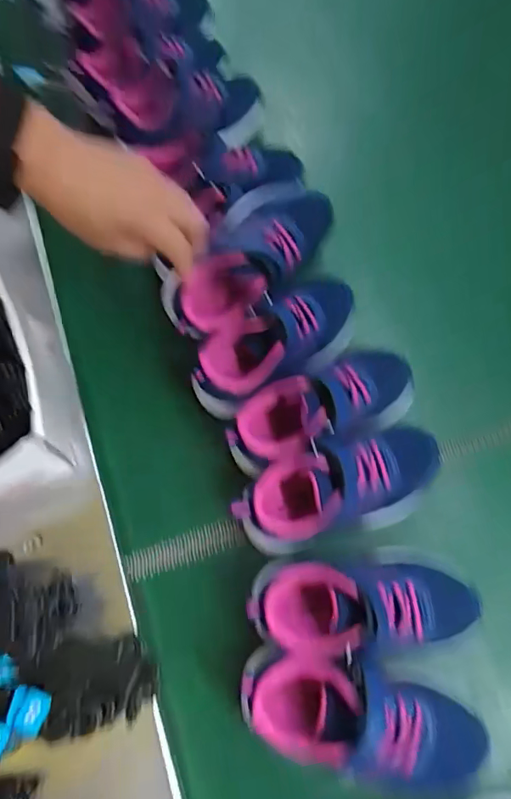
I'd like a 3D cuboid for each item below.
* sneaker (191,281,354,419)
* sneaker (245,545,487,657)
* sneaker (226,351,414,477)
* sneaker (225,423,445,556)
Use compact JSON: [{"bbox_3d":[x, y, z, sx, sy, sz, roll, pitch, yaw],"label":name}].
[{"bbox_3d":[0.020,-0.049,0.438,0.163,0.070,0.059,-30,73,-7],"label":"sneaker"},{"bbox_3d":[0.071,0.152,0.373,0.143,0.073,0.065,-7,71,0],"label":"sneaker"},{"bbox_3d":[0.055,0.001,0.412,0.166,0.067,0.074,-23,72,-5],"label":"sneaker"},{"bbox_3d":[0.069,0.069,0.405,0.180,0.072,0.081,-15,71,-16],"label":"sneaker"}]

